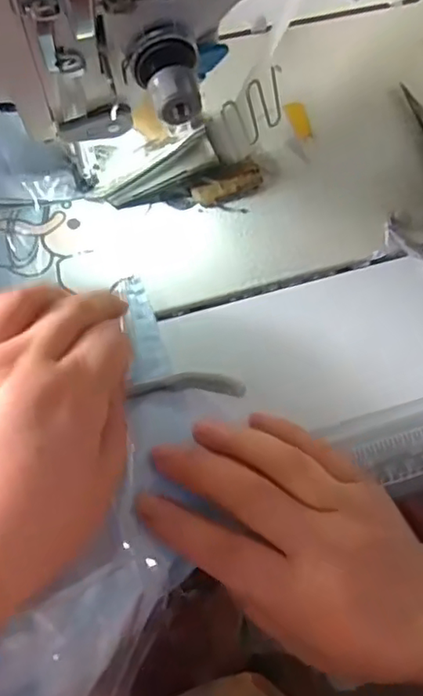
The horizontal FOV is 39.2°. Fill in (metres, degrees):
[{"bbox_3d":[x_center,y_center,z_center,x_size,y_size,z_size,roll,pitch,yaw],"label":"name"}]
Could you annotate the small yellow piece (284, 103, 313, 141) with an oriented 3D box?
[{"bbox_3d":[0.053,-0.137,0.355,0.012,0.004,0.027,-14,69,-7],"label":"small yellow piece"}]

